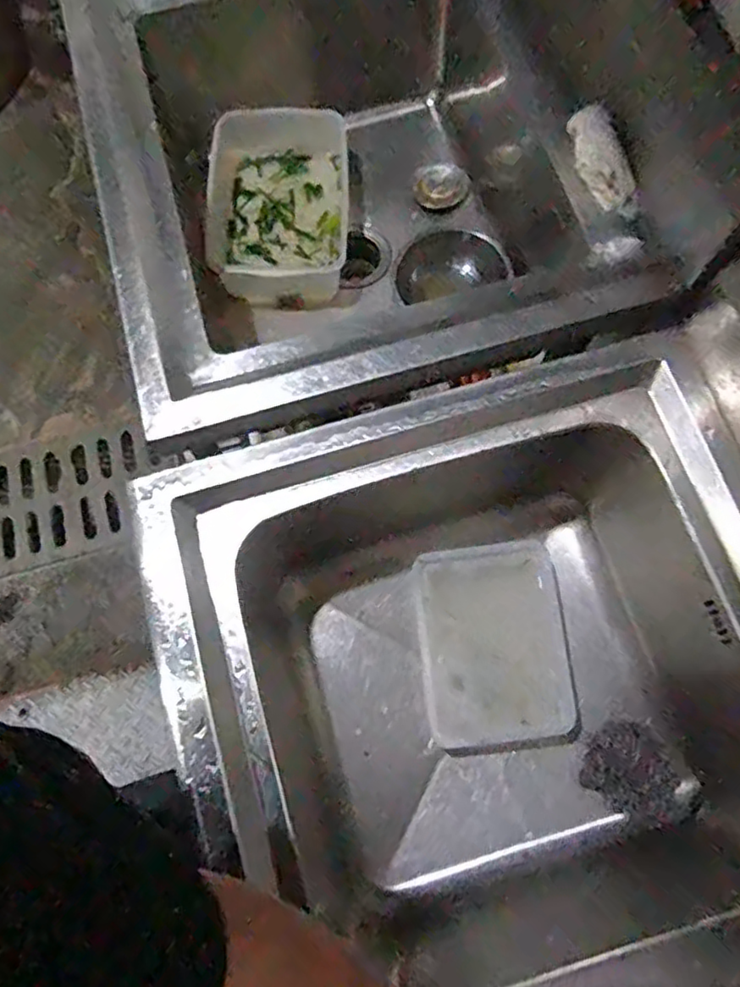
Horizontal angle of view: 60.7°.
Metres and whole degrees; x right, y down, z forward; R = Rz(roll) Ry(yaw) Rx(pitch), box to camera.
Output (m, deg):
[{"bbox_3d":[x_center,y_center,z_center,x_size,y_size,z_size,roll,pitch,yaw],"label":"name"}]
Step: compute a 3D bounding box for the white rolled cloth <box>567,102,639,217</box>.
[{"bbox_3d":[0.243,-0.343,0.660,0.034,0.029,0.115,-28,96,-6],"label":"white rolled cloth"}]

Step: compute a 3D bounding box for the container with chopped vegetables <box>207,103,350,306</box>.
[{"bbox_3d":[-0.136,-0.396,0.874,0.204,0.097,0.260,-2,73,1],"label":"container with chopped vegetables"}]

